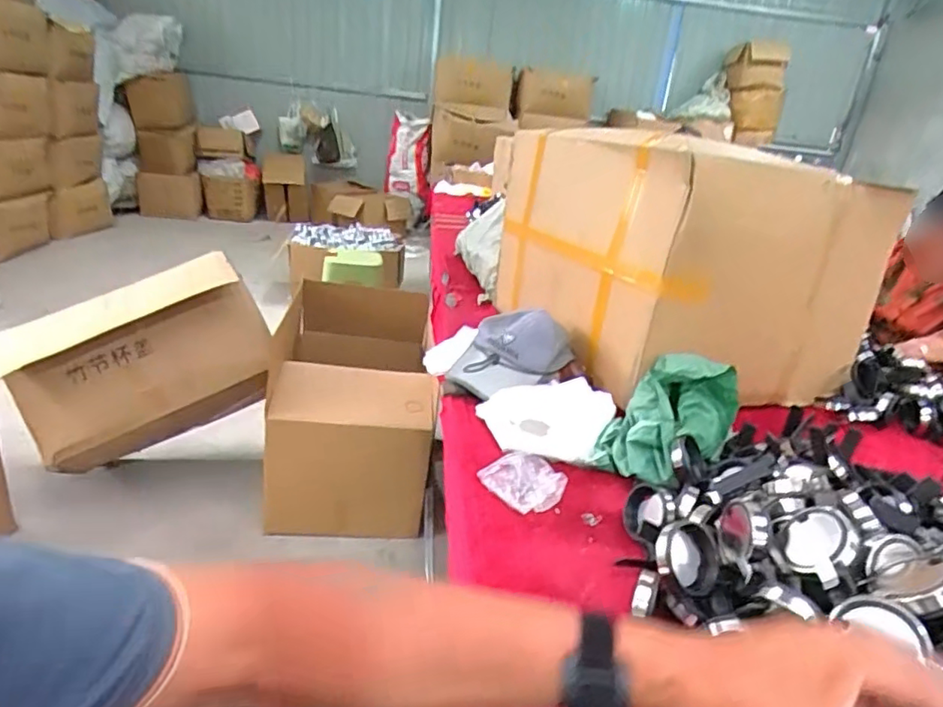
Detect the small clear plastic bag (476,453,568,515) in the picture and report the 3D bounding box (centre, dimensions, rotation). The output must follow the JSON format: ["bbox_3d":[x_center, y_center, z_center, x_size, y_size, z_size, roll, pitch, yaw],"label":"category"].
[{"bbox_3d":[0.066,0.173,0.806,0.087,0.033,0.099,-14,30,-38],"label":"small clear plastic bag"}]

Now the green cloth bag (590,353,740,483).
[{"bbox_3d":[0.303,0.087,0.904,0.272,0.121,0.138,-27,37,-28],"label":"green cloth bag"}]

